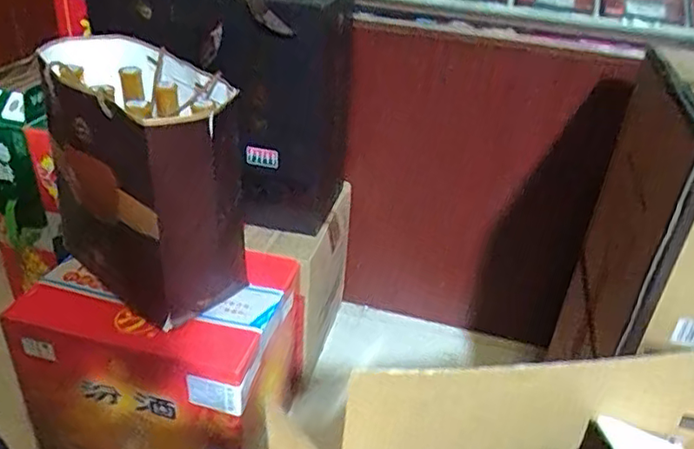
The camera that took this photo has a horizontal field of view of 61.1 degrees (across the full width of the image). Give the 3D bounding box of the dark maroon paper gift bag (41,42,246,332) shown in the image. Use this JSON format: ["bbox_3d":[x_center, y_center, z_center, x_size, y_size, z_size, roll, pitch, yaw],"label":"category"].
[{"bbox_3d":[-0.246,-0.047,0.749,0.244,0.288,0.145,27,39,31],"label":"dark maroon paper gift bag"}]

